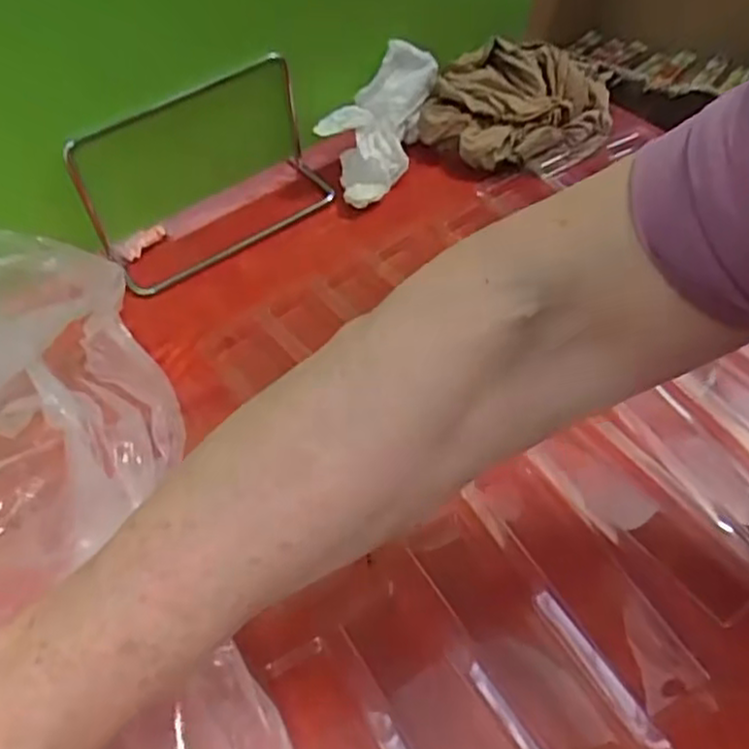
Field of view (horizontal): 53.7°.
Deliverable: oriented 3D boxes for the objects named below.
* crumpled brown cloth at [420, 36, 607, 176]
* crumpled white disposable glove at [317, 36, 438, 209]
[{"bbox_3d":[0.104,-0.188,0.511,0.110,0.037,0.122,31,60,24],"label":"crumpled brown cloth"},{"bbox_3d":[0.000,-0.168,0.500,0.056,0.049,0.118,19,77,17],"label":"crumpled white disposable glove"}]

